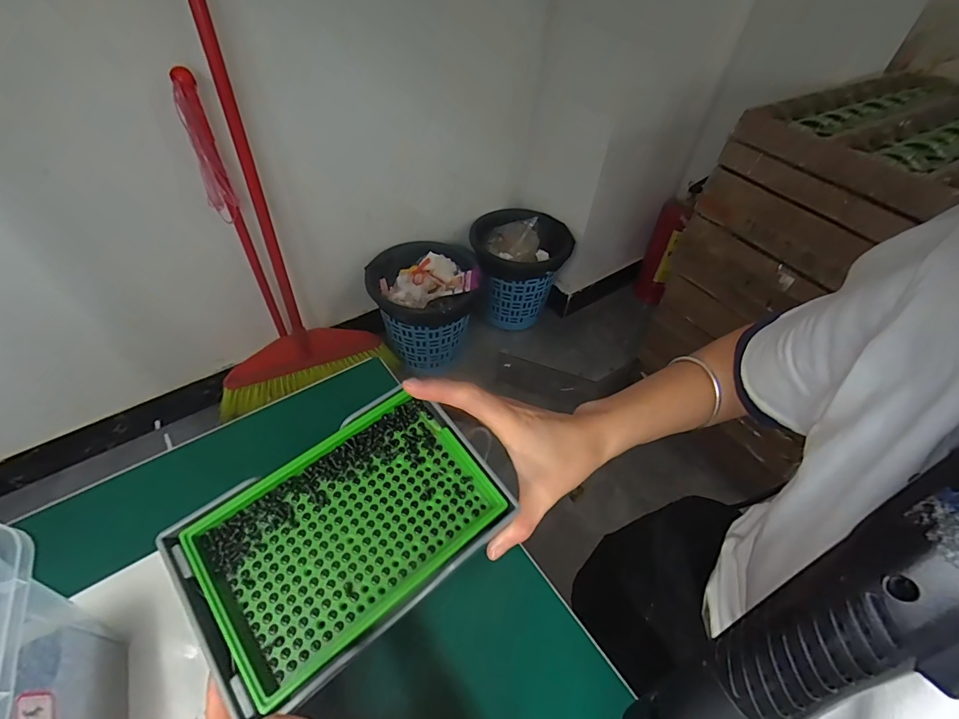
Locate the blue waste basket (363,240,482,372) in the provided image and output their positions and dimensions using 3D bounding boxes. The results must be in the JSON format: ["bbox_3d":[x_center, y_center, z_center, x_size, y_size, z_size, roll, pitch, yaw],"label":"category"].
[{"bbox_3d":[-0.135,-0.133,1.124,0.259,0.244,0.249,2,49,-2],"label":"blue waste basket"}]

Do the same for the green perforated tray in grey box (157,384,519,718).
[{"bbox_3d":[-0.069,0.085,0.225,0.148,0.026,0.099,-31,58,-27],"label":"green perforated tray in grey box"}]

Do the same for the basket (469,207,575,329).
[{"bbox_3d":[0.111,-0.265,1.304,0.263,0.274,0.280,4,49,-1],"label":"basket"}]

